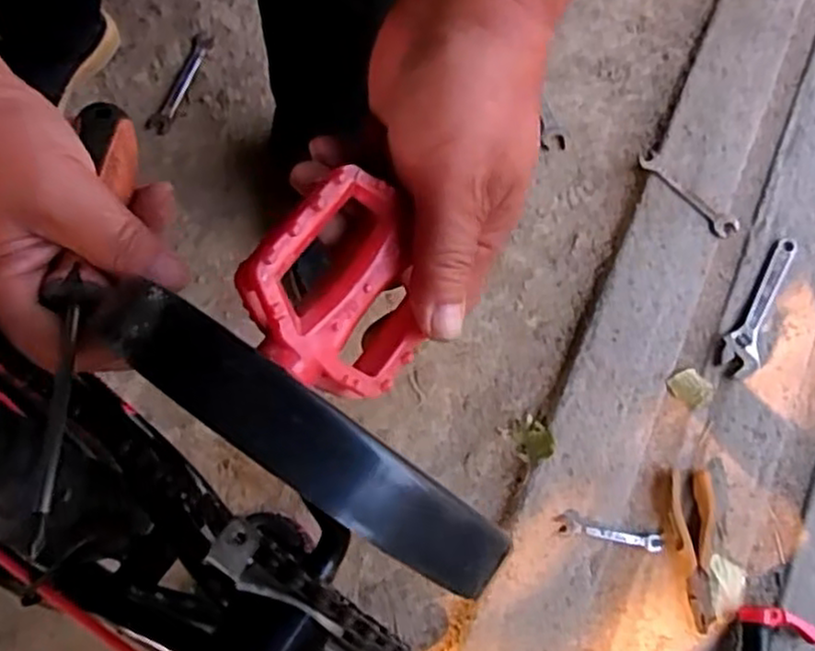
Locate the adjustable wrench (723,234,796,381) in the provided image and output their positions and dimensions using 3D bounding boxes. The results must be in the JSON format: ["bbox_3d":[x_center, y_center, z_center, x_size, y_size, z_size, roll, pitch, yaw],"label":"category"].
[{"bbox_3d":[0.438,-0.028,0.912,0.044,0.008,0.197,24,75,6],"label":"adjustable wrench"}]

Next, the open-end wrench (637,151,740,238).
[{"bbox_3d":[0.363,-0.172,0.943,0.032,0.006,0.156,-41,78,-12],"label":"open-end wrench"}]

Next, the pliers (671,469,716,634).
[{"bbox_3d":[0.318,0.247,0.812,0.047,0.014,0.167,6,73,1],"label":"pliers"}]

